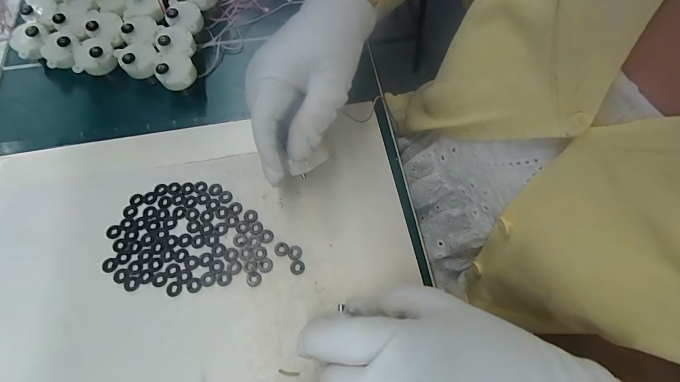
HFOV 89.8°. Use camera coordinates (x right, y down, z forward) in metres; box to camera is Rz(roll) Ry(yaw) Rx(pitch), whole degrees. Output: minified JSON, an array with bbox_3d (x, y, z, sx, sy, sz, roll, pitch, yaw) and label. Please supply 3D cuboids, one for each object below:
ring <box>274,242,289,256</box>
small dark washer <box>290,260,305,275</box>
[{"bbox_3d":[-0.044,0.043,0.255,0.011,0.004,0.011,0,66,-1],"label":"ring"},{"bbox_3d":[-0.031,0.056,0.250,0.011,0.004,0.011,0,66,-1],"label":"small dark washer"}]

